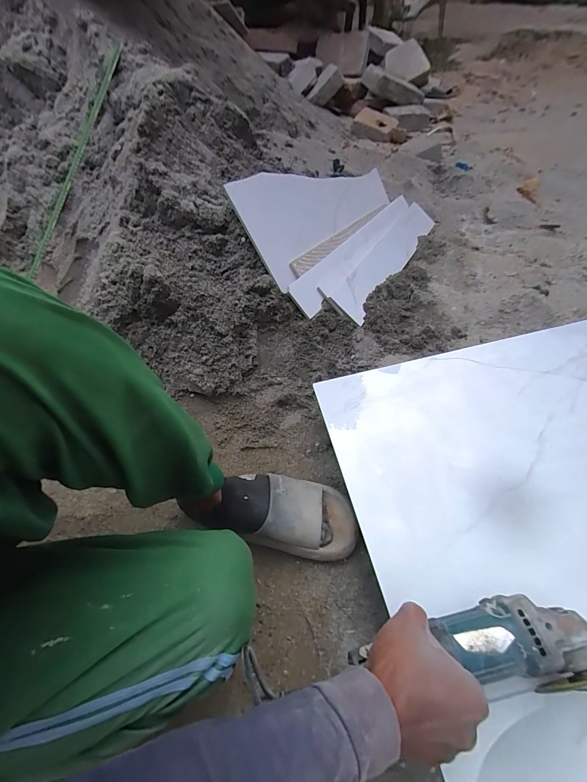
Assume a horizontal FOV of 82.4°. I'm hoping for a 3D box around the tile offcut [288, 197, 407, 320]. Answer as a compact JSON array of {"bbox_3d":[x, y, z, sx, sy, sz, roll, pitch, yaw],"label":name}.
[{"bbox_3d":[0.181,-0.407,0.917,0.077,0.013,0.656,37,57,2],"label":"tile offcut"}]

